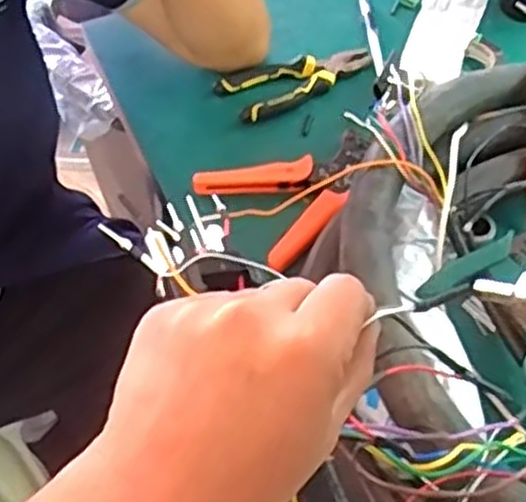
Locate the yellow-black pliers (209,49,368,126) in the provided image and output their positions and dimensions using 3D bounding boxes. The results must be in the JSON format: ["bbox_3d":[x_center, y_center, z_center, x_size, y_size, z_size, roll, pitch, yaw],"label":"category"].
[{"bbox_3d":[0.034,-0.184,0.831,0.154,0.018,0.065,-28,58,-18],"label":"yellow-black pliers"}]

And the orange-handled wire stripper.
[{"bbox_3d":[0.036,-0.060,0.735,0.157,0.017,0.126,-32,59,-20],"label":"orange-handled wire stripper"}]

